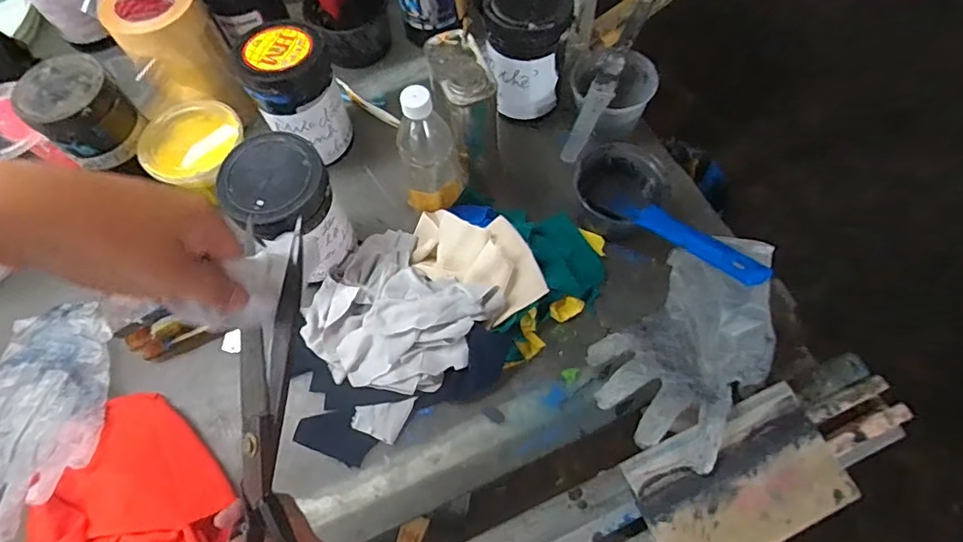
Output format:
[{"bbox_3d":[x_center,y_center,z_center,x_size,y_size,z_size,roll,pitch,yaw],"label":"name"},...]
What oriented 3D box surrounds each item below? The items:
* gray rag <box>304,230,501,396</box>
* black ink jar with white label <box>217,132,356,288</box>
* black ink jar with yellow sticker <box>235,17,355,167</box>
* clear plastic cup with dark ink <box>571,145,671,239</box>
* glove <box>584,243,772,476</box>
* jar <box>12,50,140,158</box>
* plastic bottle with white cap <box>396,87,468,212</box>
[{"bbox_3d":[-0.107,0.058,0.627,0.198,0.066,0.185,38,71,19],"label":"gray rag"},{"bbox_3d":[-0.217,-0.072,0.604,0.104,0.144,0.106,-1,64,2],"label":"black ink jar with white label"},{"bbox_3d":[-0.240,-0.232,0.701,0.111,0.164,0.118,-21,65,-8],"label":"black ink jar with yellow sticker"},{"bbox_3d":[0.176,-0.103,0.682,0.117,0.074,0.117,-1,64,2],"label":"clear plastic cup with dark ink"},{"bbox_3d":[0.225,0.080,0.581,0.155,0.098,0.231,36,71,18],"label":"glove"},{"bbox_3d":[-0.501,-0.201,0.664,0.099,0.090,0.101,-1,64,2],"label":"jar"},{"bbox_3d":[-0.060,-0.136,0.607,0.078,0.166,0.057,-8,64,-1],"label":"plastic bottle with white cap"}]

